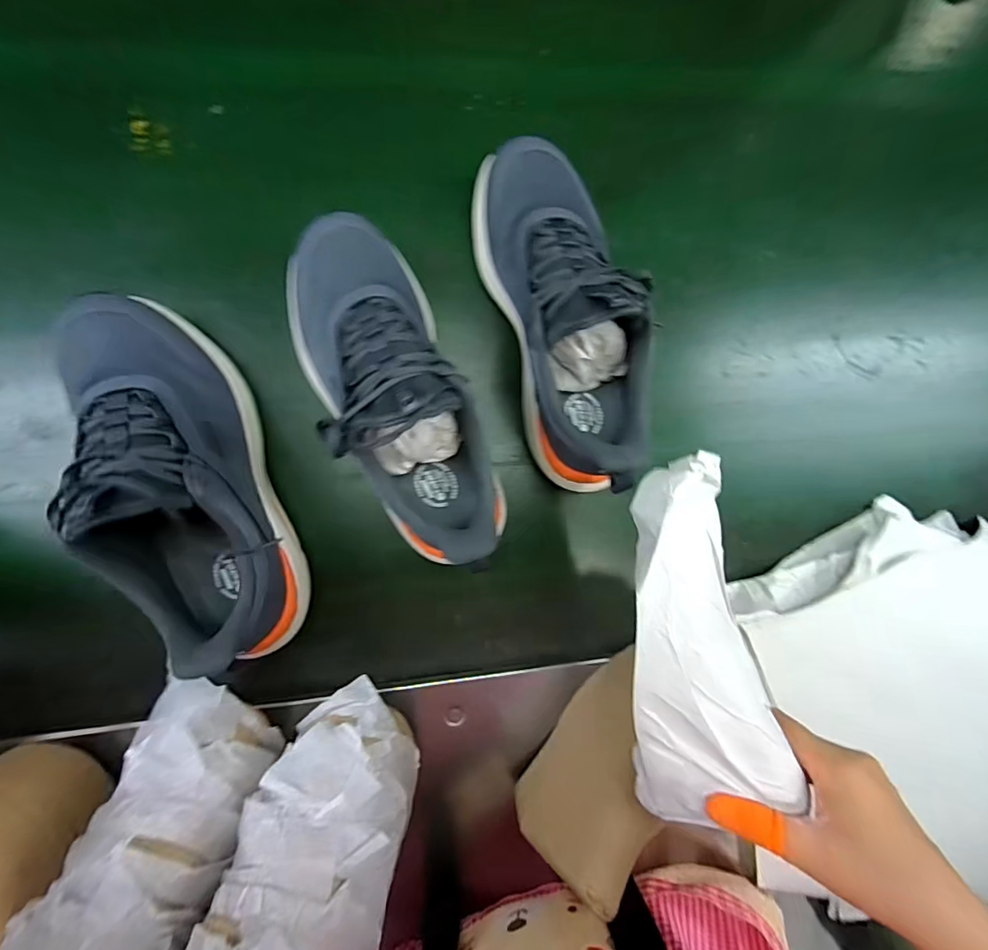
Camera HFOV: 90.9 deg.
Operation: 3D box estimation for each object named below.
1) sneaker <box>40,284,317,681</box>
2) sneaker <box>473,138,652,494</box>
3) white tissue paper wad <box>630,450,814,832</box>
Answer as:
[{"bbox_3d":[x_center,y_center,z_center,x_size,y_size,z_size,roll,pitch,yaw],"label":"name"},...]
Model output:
[{"bbox_3d":[-0.243,0.003,0.380,0.117,0.151,0.307,-24,93,-7],"label":"sneaker"},{"bbox_3d":[0.068,-0.143,0.426,0.110,0.150,0.310,-13,91,-7],"label":"sneaker"},{"bbox_3d":[0.118,0.101,0.282,0.082,0.034,0.218,-11,98,-8],"label":"white tissue paper wad"}]

